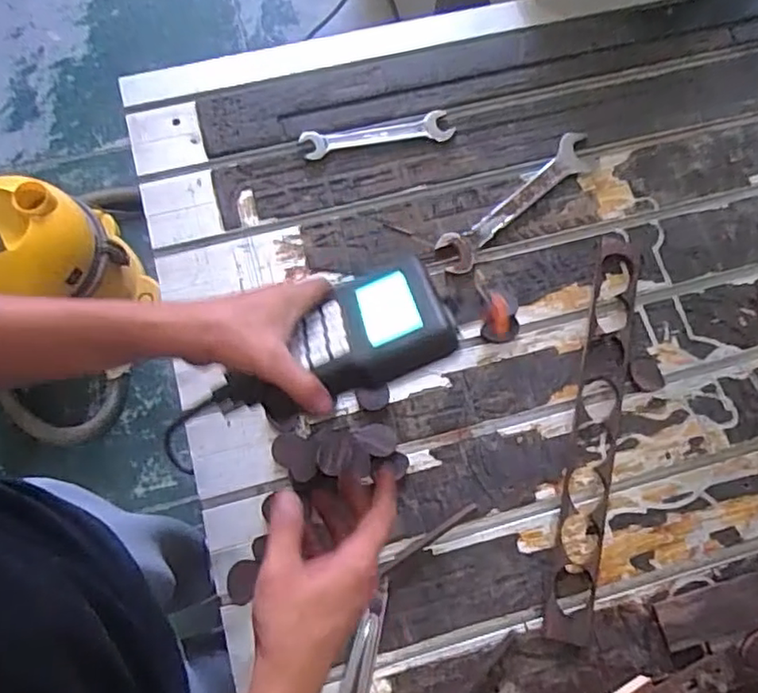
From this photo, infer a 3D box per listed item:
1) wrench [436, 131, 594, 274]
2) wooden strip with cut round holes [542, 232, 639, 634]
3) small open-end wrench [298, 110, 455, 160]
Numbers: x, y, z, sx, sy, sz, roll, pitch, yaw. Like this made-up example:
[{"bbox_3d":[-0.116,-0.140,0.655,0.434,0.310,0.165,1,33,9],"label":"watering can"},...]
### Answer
[{"bbox_3d":[0.172,-0.180,0.772,0.254,0.013,0.050,-41,80,-11],"label":"wrench"},{"bbox_3d":[0.243,0.089,0.701,0.045,0.005,0.458,13,75,2],"label":"wooden strip with cut round holes"},{"bbox_3d":[-0.002,-0.266,0.785,0.190,0.010,0.038,-12,76,-5],"label":"small open-end wrench"}]

